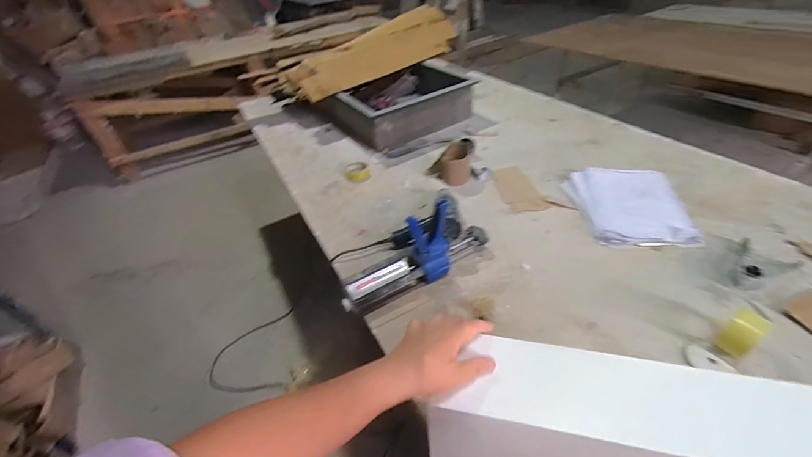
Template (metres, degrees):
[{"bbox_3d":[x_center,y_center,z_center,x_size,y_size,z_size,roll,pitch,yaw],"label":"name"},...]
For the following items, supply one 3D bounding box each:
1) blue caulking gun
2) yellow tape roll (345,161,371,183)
[{"bbox_3d":[0.027,0.052,0.788,0.392,0.182,0.083,-24,45,-17],"label":"blue caulking gun"},{"bbox_3d":[-0.174,-0.200,1.228,0.089,0.039,0.102,-12,43,-5],"label":"yellow tape roll"}]

